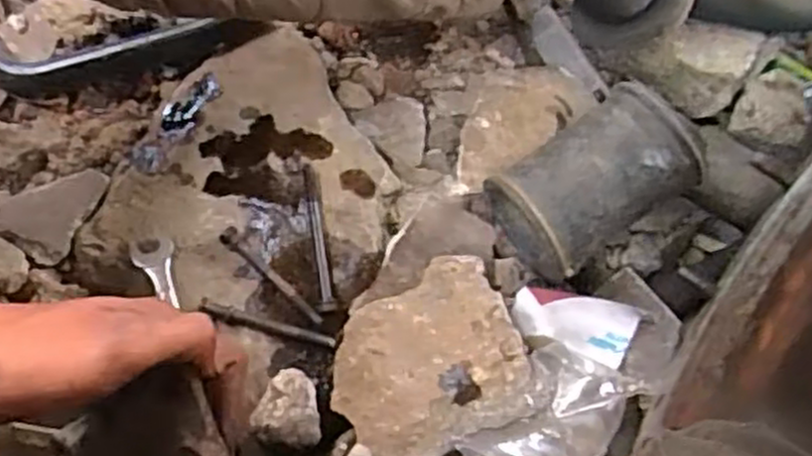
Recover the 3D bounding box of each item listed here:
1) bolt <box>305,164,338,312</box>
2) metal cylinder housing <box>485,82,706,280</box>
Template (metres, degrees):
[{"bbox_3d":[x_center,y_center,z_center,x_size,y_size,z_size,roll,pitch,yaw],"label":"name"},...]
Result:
[{"bbox_3d":[-0.058,0.006,0.523,0.013,0.012,0.101,-8,65,-6],"label":"bolt"},{"bbox_3d":[0.120,-0.029,0.508,0.121,0.073,0.077,-36,76,-1],"label":"metal cylinder housing"}]

